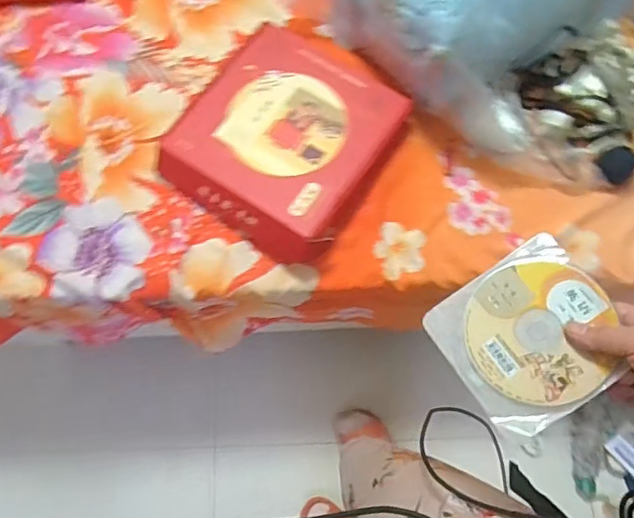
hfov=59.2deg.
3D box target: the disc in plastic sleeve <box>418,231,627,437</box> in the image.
[{"bbox_3d":[0.172,0.060,0.452,0.129,0.009,0.124,-37,67,7],"label":"disc in plastic sleeve"}]

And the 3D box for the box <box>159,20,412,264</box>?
[{"bbox_3d":[-0.050,-0.182,0.824,0.291,0.057,0.304,32,74,10],"label":"box"}]

